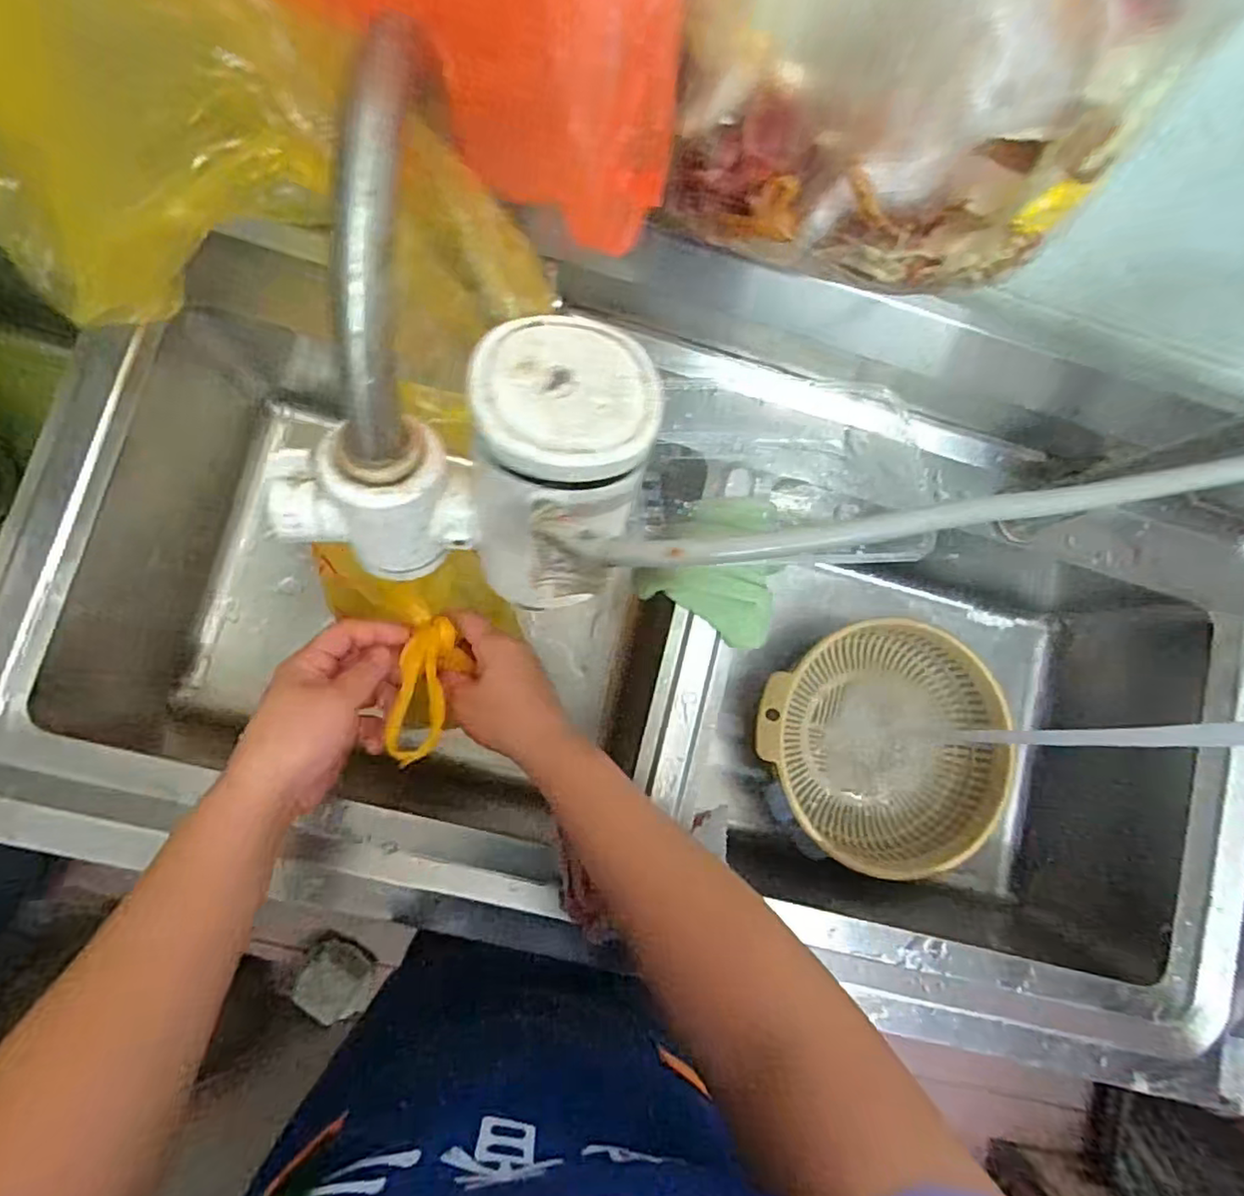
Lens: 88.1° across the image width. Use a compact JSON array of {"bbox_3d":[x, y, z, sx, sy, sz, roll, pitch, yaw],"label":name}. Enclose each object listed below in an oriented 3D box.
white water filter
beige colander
[{"bbox_3d":[-0.058,-0.050,0.229,0.132,0.085,0.092,12,85,-5],"label":"white water filter"},{"bbox_3d":[0.263,0.151,0.642,0.231,0.082,0.232,0,86,-6],"label":"beige colander"}]

